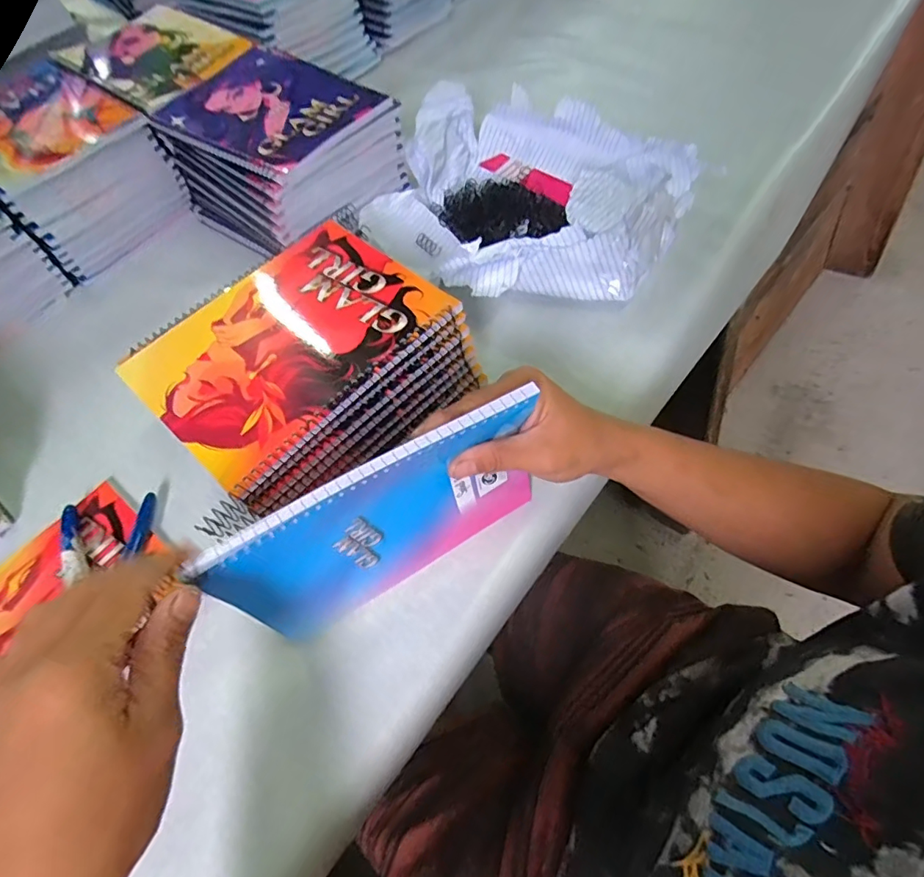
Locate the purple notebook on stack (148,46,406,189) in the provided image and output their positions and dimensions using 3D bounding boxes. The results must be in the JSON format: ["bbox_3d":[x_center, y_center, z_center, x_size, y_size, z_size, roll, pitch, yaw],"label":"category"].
[{"bbox_3d":[-0.189,-0.323,0.499,0.202,0.011,0.155,33,69,19],"label":"purple notebook on stack"}]

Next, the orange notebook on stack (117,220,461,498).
[{"bbox_3d":[-0.122,-0.073,0.362,0.149,0.009,0.193,38,70,21],"label":"orange notebook on stack"}]

